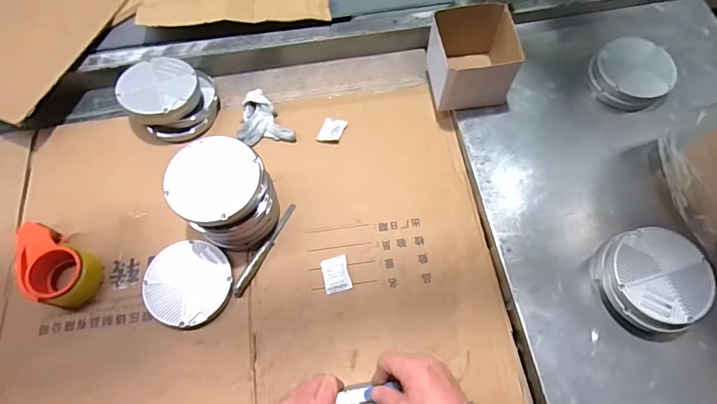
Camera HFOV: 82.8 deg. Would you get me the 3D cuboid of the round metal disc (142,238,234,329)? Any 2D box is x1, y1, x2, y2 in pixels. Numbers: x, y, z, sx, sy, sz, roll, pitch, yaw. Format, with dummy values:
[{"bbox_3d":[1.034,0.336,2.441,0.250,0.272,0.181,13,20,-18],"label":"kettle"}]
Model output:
[{"bbox_3d":[-0.276,0.130,0.665,0.136,0.030,0.131,0,68,-1],"label":"round metal disc"}]

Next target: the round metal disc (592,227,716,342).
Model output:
[{"bbox_3d":[0.444,0.119,0.608,0.136,0.059,0.151,-10,65,-3],"label":"round metal disc"}]

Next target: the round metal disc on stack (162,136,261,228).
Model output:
[{"bbox_3d":[-0.218,-0.038,0.608,0.143,0.020,0.133,0,68,-1],"label":"round metal disc on stack"}]

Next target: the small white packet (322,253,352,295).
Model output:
[{"bbox_3d":[-0.037,0.119,0.674,0.043,0.007,0.058,-12,68,-6],"label":"small white packet"}]

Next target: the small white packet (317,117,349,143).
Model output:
[{"bbox_3d":[-0.050,-0.137,0.780,0.044,0.008,0.057,17,69,6],"label":"small white packet"}]

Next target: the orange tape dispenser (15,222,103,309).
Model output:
[{"bbox_3d":[-0.486,0.106,0.650,0.142,0.059,0.093,28,71,10],"label":"orange tape dispenser"}]

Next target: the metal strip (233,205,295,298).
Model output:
[{"bbox_3d":[-0.158,0.078,0.690,0.018,0.005,0.177,27,70,10],"label":"metal strip"}]

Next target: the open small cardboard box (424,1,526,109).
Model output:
[{"bbox_3d":[0.208,-0.249,0.738,0.131,0.126,0.136,-7,70,-3],"label":"open small cardboard box"}]

